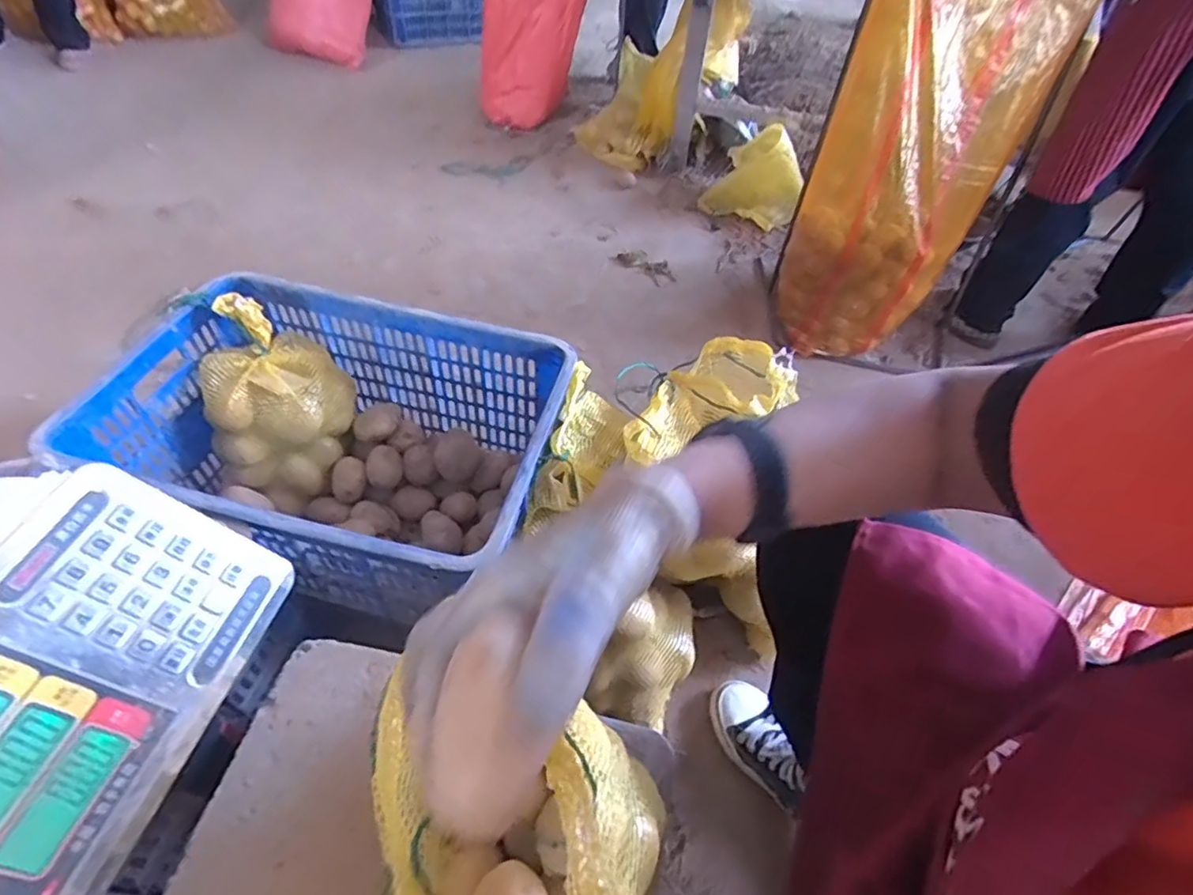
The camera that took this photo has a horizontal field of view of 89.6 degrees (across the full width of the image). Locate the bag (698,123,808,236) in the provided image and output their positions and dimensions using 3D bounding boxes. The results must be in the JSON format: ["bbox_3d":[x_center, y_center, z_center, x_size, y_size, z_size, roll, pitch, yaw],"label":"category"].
[{"bbox_3d":[0.392,-0.657,1.475,0.215,0.200,0.139,34,55,21],"label":"bag"}]

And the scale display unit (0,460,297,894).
[{"bbox_3d":[-0.341,0.156,0.388,0.160,0.075,0.252,41,46,-27],"label":"scale display unit"}]

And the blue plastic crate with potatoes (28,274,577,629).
[{"bbox_3d":[-0.319,0.013,0.789,0.512,0.256,0.345,13,50,6],"label":"blue plastic crate with potatoes"}]

